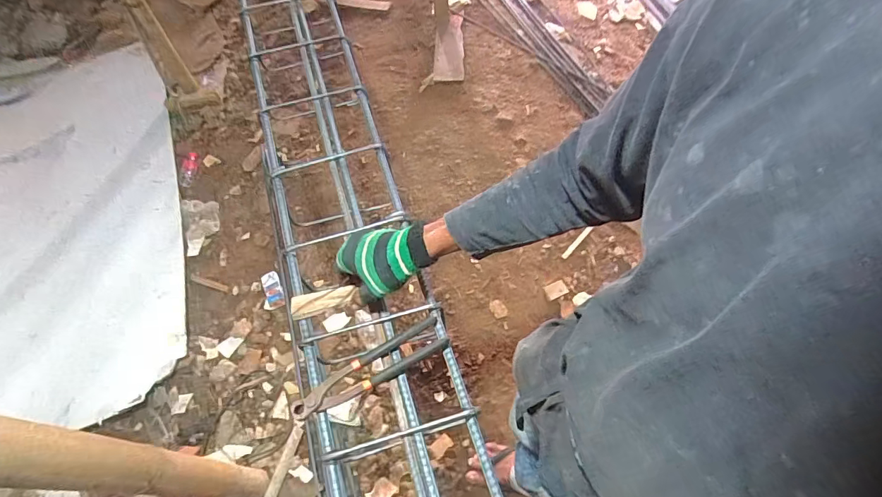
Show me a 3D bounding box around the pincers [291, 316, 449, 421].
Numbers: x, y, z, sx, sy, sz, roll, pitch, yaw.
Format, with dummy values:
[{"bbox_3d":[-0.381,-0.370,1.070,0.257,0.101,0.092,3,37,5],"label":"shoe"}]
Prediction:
[{"bbox_3d":[-0.094,0.164,0.590,0.216,0.020,0.049,-27,63,-16],"label":"pincers"}]

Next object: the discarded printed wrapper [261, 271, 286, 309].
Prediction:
[{"bbox_3d":[-0.569,0.138,1.485,0.059,0.011,0.128,-20,65,-11],"label":"discarded printed wrapper"}]

